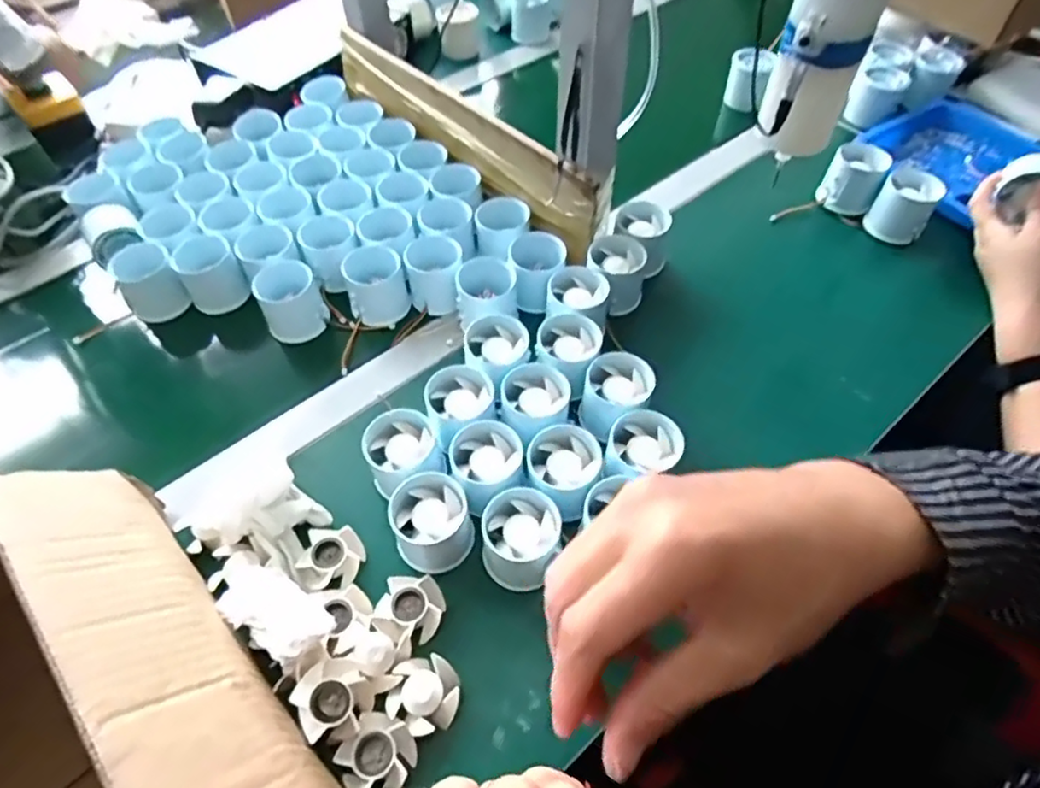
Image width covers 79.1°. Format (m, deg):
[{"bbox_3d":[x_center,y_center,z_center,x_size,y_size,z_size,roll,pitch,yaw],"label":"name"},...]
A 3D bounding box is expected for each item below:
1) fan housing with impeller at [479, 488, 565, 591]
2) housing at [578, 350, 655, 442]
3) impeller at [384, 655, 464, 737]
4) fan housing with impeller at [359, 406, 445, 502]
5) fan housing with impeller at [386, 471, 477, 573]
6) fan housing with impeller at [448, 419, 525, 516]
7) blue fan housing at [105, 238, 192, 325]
[{"bbox_3d":[0.001,0.098,0.426,0.052,0.044,0.050,1,53,3],"label":"fan housing with impeller"},{"bbox_3d":[0.074,0.002,0.494,0.048,0.050,0.049,-1,53,1],"label":"housing"},{"bbox_3d":[-0.058,0.184,0.385,0.043,0.012,0.043,0,53,2],"label":"impeller"},{"bbox_3d":[-0.085,0.046,0.464,0.052,0.045,0.051,-1,53,1],"label":"fan housing with impeller"},{"bbox_3d":[-0.060,0.088,0.434,0.053,0.047,0.049,-16,54,-10],"label":"fan housing with impeller"},{"bbox_3d":[-0.023,0.056,0.455,0.050,0.042,0.060,-5,53,-2],"label":"fan housing with impeller"},{"bbox_3d":[-0.349,-0.104,0.595,0.051,0.054,0.049,-33,59,-21],"label":"blue fan housing"}]

